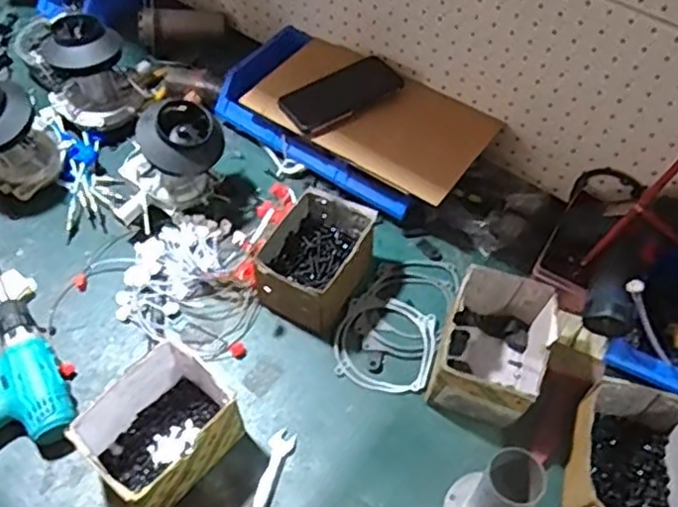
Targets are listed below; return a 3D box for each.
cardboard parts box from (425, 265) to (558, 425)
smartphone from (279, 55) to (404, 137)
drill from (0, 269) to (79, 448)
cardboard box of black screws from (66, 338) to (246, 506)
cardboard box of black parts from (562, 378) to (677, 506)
[{"bbox_3d":[0.175,0.108,0.749,0.116,0.094,0.149,19,57,12],"label":"cardboard parts box"},{"bbox_3d":[0.002,-0.222,0.908,0.157,0.015,0.081,-31,69,-12],"label":"smartphone"},{"bbox_3d":[-0.427,0.124,0.768,0.196,0.056,0.270,-19,58,-14],"label":"drill"},{"bbox_3d":[-0.190,0.186,0.706,0.126,0.096,0.146,36,62,22],"label":"cardboard box of black screws"},{"bbox_3d":[0.299,0.221,0.679,0.111,0.077,0.152,14,56,9],"label":"cardboard box of black parts"}]

